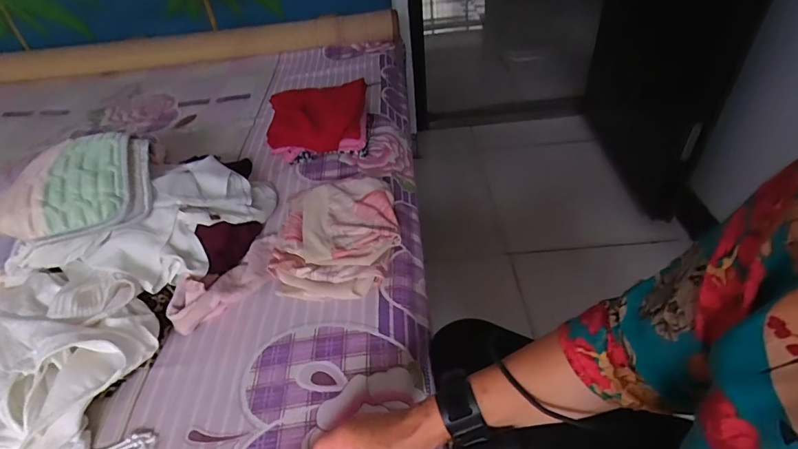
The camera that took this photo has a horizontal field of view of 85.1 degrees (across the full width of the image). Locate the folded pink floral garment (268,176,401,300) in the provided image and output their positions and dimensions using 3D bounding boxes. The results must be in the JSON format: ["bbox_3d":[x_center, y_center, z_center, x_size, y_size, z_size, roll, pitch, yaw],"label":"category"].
[{"bbox_3d":[-0.101,0.009,0.729,0.201,0.050,0.262,-2,43,5],"label":"folded pink floral garment"}]

